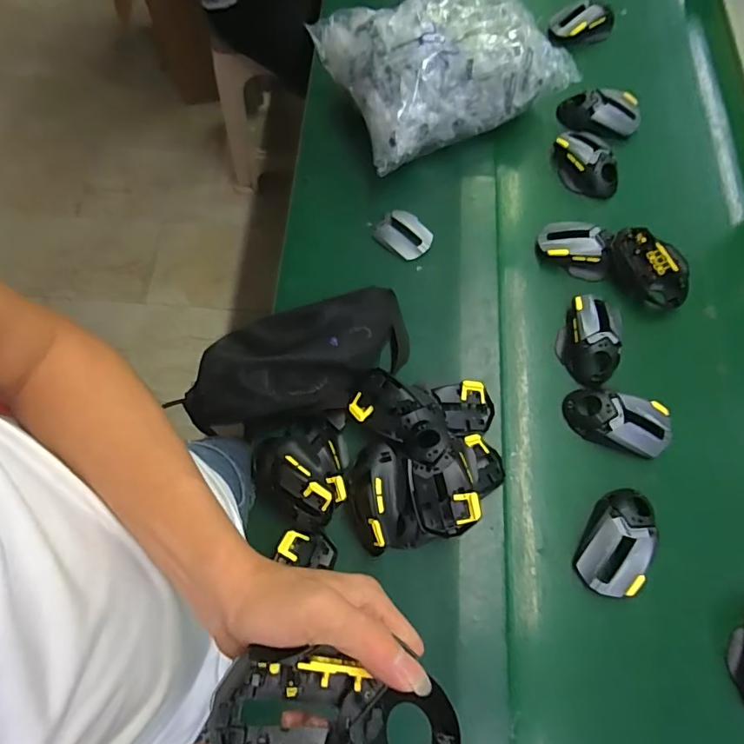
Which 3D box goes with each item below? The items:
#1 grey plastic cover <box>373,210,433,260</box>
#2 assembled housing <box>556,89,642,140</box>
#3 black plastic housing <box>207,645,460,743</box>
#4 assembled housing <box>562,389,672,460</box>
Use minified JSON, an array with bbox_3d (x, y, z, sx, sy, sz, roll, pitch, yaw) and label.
[{"bbox_3d":[0.044,-0.190,0.694,0.076,0.014,0.056,36,72,14],"label":"grey plastic cover"},{"bbox_3d":[0.342,-0.388,0.752,0.116,0.033,0.061,10,69,6],"label":"assembled housing"},{"bbox_3d":[-0.019,0.179,0.255,0.117,0.036,0.060,15,70,1],"label":"black plastic housing"},{"bbox_3d":[0.288,0.058,0.586,0.115,0.033,0.061,16,69,7],"label":"assembled housing"}]

